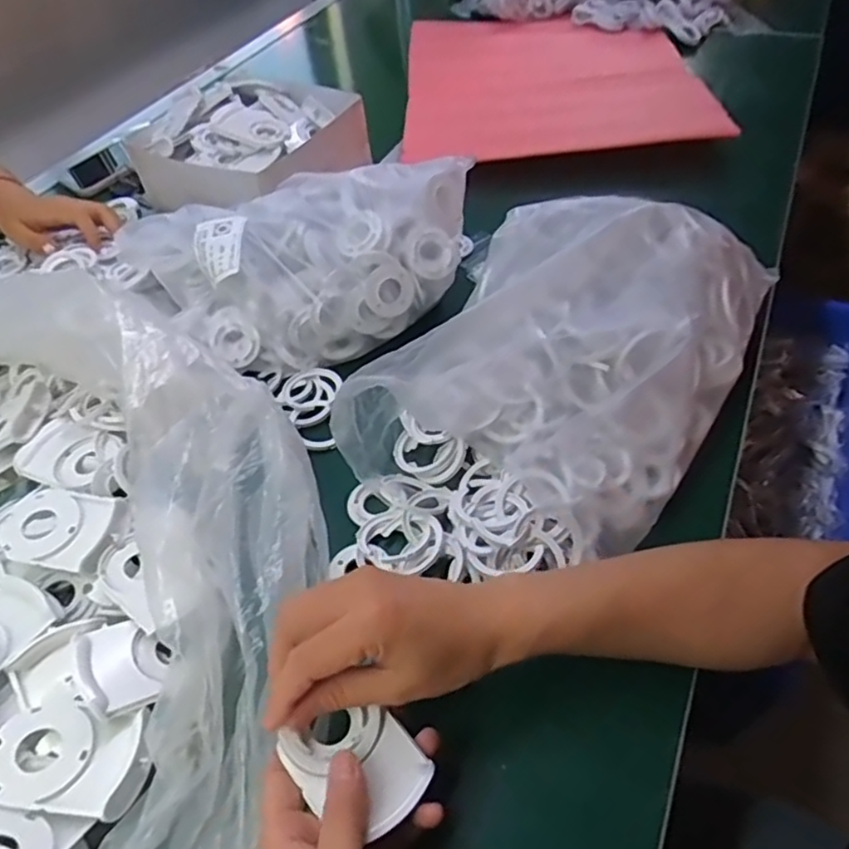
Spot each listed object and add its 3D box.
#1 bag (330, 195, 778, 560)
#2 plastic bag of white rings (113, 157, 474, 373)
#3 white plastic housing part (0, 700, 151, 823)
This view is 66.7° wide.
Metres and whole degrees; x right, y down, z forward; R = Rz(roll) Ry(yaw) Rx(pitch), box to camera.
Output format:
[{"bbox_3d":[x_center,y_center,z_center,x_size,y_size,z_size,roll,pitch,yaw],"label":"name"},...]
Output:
[{"bbox_3d":[0.117,-0.065,0.518,0.239,0.098,0.334,23,55,24],"label":"bag"},{"bbox_3d":[-0.116,-0.163,0.602,0.308,0.108,0.195,-18,50,-10],"label":"plastic bag of white rings"},{"bbox_3d":[-0.202,0.189,0.368,0.084,0.020,0.055,3,49,9],"label":"white plastic housing part"}]

